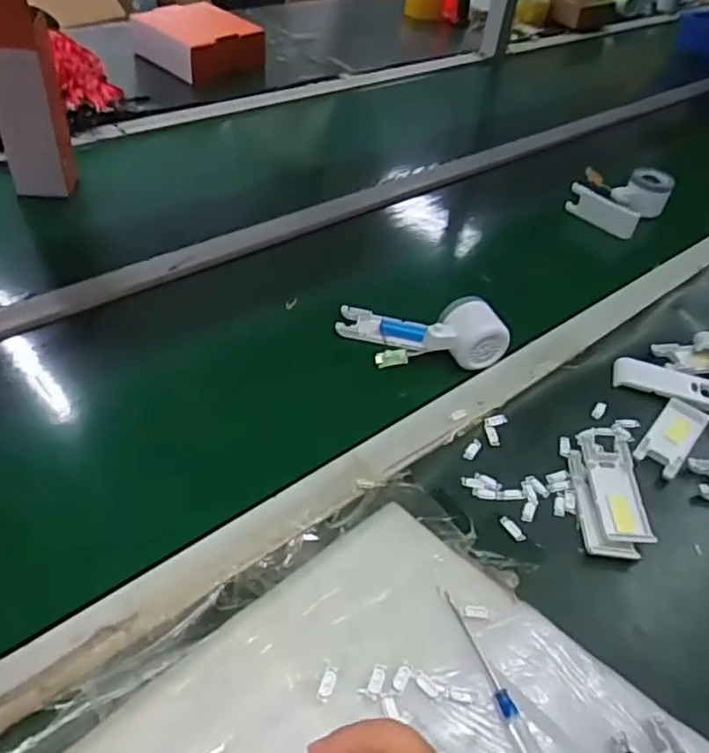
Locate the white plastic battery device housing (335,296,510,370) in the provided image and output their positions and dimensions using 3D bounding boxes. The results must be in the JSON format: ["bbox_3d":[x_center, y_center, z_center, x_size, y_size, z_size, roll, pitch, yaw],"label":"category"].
[{"bbox_3d":[0.068,-0.051,0.668,0.169,0.052,0.079,8,43,1],"label":"white plastic battery device housing"}]

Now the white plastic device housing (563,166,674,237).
[{"bbox_3d":[0.380,-0.256,0.933,0.104,0.054,0.120,37,50,27],"label":"white plastic device housing"}]

